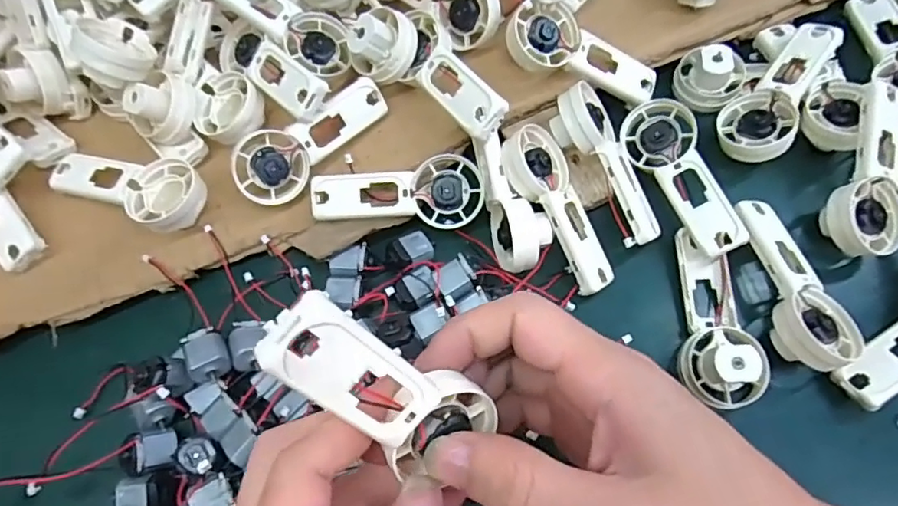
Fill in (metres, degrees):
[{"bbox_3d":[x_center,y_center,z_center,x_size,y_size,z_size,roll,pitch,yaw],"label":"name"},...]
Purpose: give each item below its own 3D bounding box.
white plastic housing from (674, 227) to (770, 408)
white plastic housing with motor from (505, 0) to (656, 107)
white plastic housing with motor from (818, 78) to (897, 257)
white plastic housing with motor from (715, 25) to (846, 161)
[{"bbox_3d":[0.139,0.031,0.286,0.041,0.022,0.087,5,68,5],"label":"white plastic housing"},{"bbox_3d":[0.077,-0.115,0.324,0.092,0.019,0.037,21,68,-13],"label":"white plastic housing with motor"},{"bbox_3d":[0.225,-0.045,0.296,0.045,0.018,0.095,13,84,8],"label":"white plastic housing with motor"},{"bbox_3d":[0.193,-0.092,0.320,0.098,0.015,0.045,-43,63,-4],"label":"white plastic housing with motor"}]

